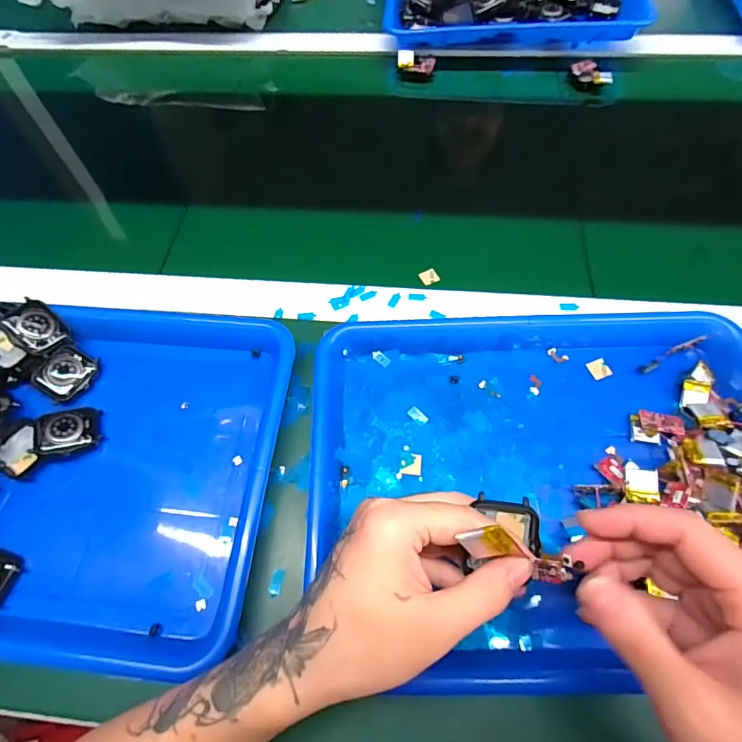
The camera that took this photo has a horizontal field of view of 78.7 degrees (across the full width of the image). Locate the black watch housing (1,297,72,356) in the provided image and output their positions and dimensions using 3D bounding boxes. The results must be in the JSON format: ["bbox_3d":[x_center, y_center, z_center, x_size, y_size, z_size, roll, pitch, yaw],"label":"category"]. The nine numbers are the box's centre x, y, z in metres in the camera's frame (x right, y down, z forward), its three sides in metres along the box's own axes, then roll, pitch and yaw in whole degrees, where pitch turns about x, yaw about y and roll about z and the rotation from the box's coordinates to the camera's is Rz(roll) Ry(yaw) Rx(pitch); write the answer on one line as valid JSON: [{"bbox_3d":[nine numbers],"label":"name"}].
[{"bbox_3d":[-0.275,-0.036,0.372,0.045,0.010,0.034,49,56,-14],"label":"black watch housing"}]

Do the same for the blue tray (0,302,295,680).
[{"bbox_3d":[-0.236,0.065,0.341,0.334,0.033,0.260,4,63,5],"label":"blue tray"}]

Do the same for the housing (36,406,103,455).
[{"bbox_3d":[-0.234,0.046,0.349,0.043,0.012,0.036,-2,62,-24],"label":"housing"}]

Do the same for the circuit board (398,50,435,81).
[{"bbox_3d":[0.058,-0.393,0.580,0.047,0.029,0.021,2,63,4],"label":"circuit board"}]

